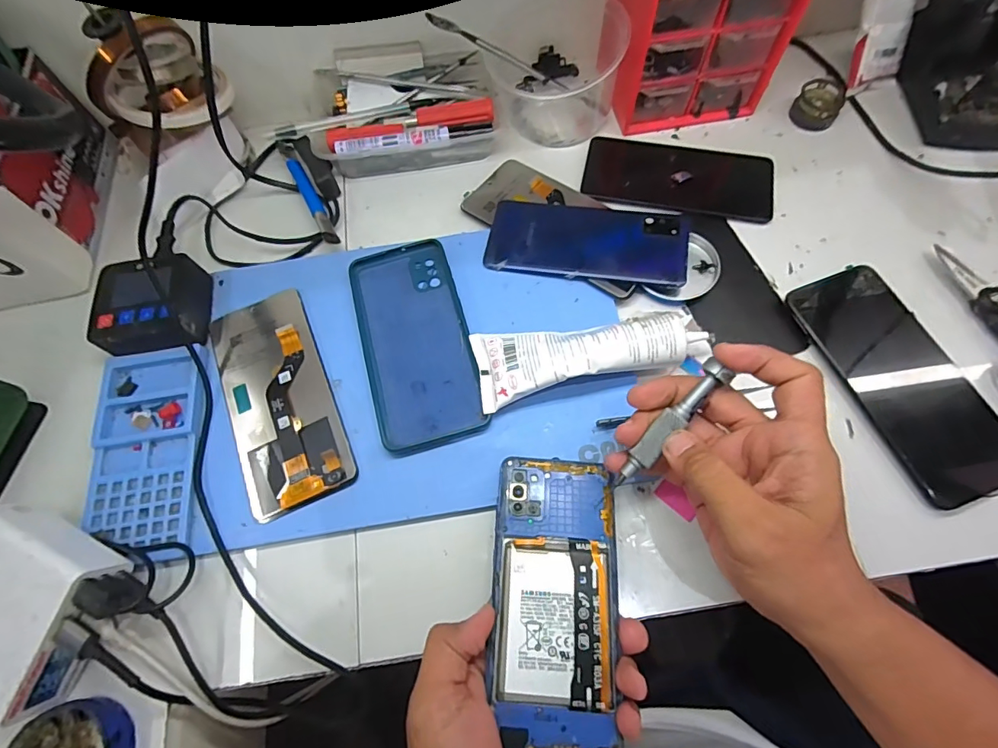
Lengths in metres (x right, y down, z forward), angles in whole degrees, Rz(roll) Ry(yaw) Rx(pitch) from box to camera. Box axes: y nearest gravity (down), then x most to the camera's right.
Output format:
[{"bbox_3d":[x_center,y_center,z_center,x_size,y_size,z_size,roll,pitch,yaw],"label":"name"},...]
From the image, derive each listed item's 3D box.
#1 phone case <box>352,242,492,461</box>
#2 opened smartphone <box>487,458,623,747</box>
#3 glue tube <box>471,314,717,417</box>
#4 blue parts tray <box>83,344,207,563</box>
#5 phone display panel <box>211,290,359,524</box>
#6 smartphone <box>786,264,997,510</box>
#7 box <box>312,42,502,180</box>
[{"bbox_3d":[-0.062,-0.026,0.354,0.075,0.009,0.163,-16,68,-5],"label":"phone case"},{"bbox_3d":[0.032,0.126,0.273,0.069,0.004,0.154,2,62,2],"label":"opened smartphone"},{"bbox_3d":[0.065,-0.016,0.329,0.162,0.038,0.054,-11,68,-3],"label":"glue tube"},{"bbox_3d":[-0.242,0.050,0.328,0.072,0.008,0.149,-8,67,-2],"label":"blue parts tray"},{"bbox_3d":[-0.156,0.016,0.340,0.071,0.006,0.158,-24,68,-5],"label":"phone display panel"},{"bbox_3d":[0.278,0.002,0.331,0.077,0.014,0.167,-20,68,-7],"label":"smartphone"},{"bbox_3d":[-0.081,-0.240,0.431,0.144,0.040,0.110,-8,67,-2],"label":"box"}]

